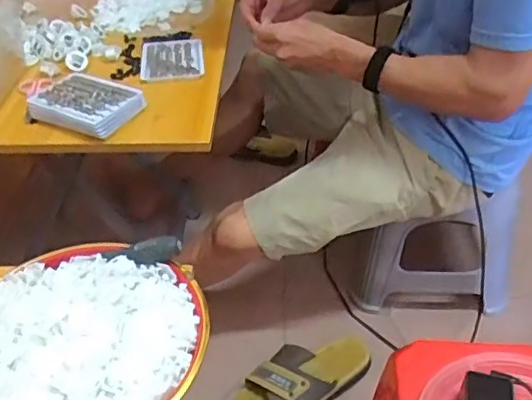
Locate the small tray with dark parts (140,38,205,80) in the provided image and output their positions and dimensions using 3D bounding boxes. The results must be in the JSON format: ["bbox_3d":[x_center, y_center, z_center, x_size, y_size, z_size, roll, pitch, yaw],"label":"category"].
[{"bbox_3d":[-0.153,-0.233,0.915,0.099,0.012,0.132,-6,41,-5],"label":"small tray with dark parts"}]

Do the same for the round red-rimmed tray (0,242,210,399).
[{"bbox_3d":[-0.162,0.115,0.472,0.204,0.030,0.206,12,42,15],"label":"round red-rimmed tray"}]

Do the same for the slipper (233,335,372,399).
[{"bbox_3d":[0.068,0.313,1.008,0.279,0.061,0.120,-25,46,-25],"label":"slipper"}]

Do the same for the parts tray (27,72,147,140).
[{"bbox_3d":[-0.249,-0.138,0.793,0.141,0.028,0.105,19,45,22],"label":"parts tray"}]

